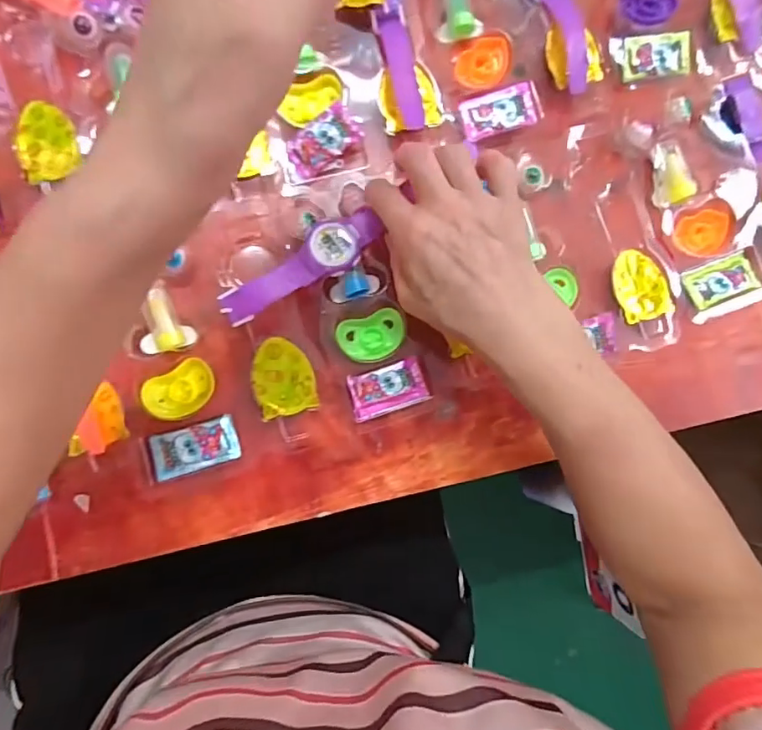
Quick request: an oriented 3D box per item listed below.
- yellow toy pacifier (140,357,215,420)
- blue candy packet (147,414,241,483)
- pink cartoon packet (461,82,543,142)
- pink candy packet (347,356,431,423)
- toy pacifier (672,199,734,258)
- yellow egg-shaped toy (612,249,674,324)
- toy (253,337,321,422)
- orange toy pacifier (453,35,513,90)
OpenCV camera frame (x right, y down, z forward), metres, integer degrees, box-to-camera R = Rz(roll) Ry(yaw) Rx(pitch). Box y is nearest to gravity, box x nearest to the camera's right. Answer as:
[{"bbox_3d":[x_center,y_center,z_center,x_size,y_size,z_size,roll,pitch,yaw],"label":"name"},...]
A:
[{"bbox_3d":[-0.133,0.017,0.348,0.047,0.009,0.032,-29,91,-6],"label":"yellow toy pacifier"},{"bbox_3d":[-0.123,0.055,0.348,0.055,0.010,0.029,-17,89,-6],"label":"blue candy packet"},{"bbox_3d":[0.088,-0.189,0.386,0.059,0.005,0.033,-19,90,-6],"label":"pink cartoon packet"},{"bbox_3d":[0.005,0.017,0.367,0.053,0.012,0.032,-16,89,-6],"label":"pink candy packet"},{"bbox_3d":[0.240,-0.100,0.388,0.049,0.005,0.038,-21,90,-6],"label":"toy pacifier"},{"bbox_3d":[0.189,-0.058,0.382,0.040,0.009,0.051,-21,90,-6],"label":"yellow egg-shaped toy"},{"bbox_3d":[-0.067,0.008,0.356,0.040,0.011,0.051,-16,89,-6],"label":"toy"},{"bbox_3d":[0.077,-0.224,0.388,0.046,0.008,0.031,-39,92,-6],"label":"orange toy pacifier"}]

